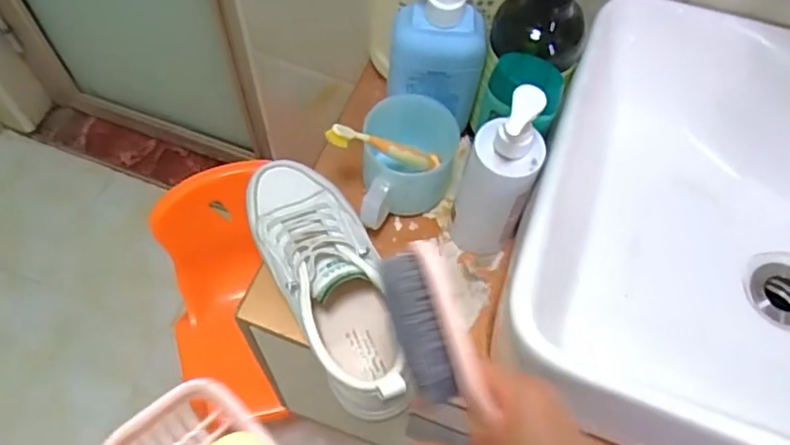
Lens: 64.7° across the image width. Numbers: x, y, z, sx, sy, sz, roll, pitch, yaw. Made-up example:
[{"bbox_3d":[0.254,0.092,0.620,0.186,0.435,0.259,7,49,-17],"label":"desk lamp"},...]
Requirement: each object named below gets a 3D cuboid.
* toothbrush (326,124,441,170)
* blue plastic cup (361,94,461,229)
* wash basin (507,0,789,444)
[{"bbox_3d":[-0.004,-0.064,0.555,0.142,0.018,0.015,10,52,-47],"label":"toothbrush"},{"bbox_3d":[0.011,-0.048,0.560,0.080,0.079,0.101,2,63,-2],"label":"blue plastic cup"},{"bbox_3d":[0.356,0.035,0.513,0.495,0.134,0.374,19,64,7],"label":"wash basin"}]

